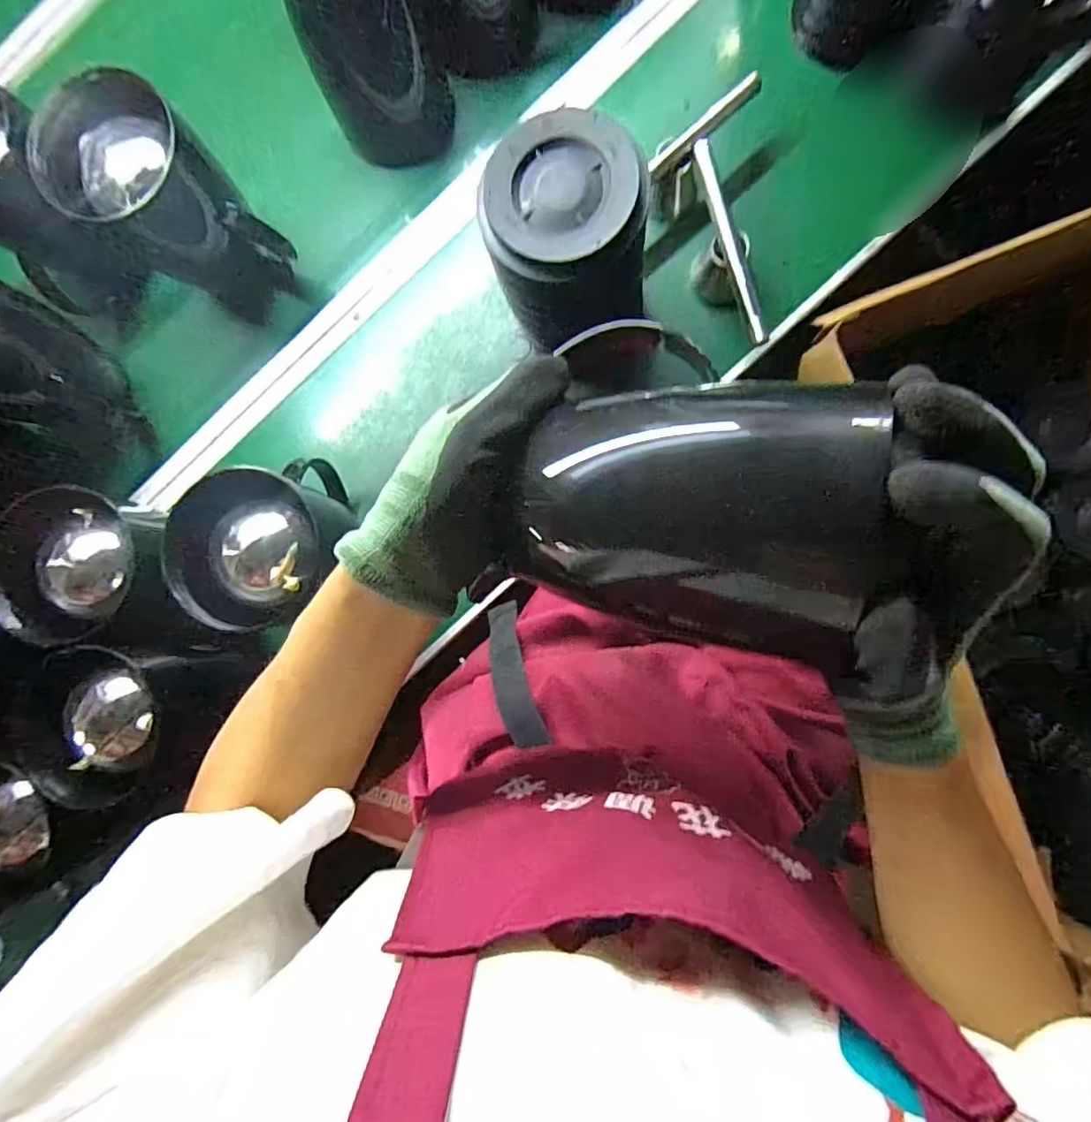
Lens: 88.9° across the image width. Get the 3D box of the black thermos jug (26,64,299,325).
[{"bbox_3d":[-0.361,-0.336,0.555,0.141,0.196,0.111,-36,83,2],"label":"black thermos jug"}]

